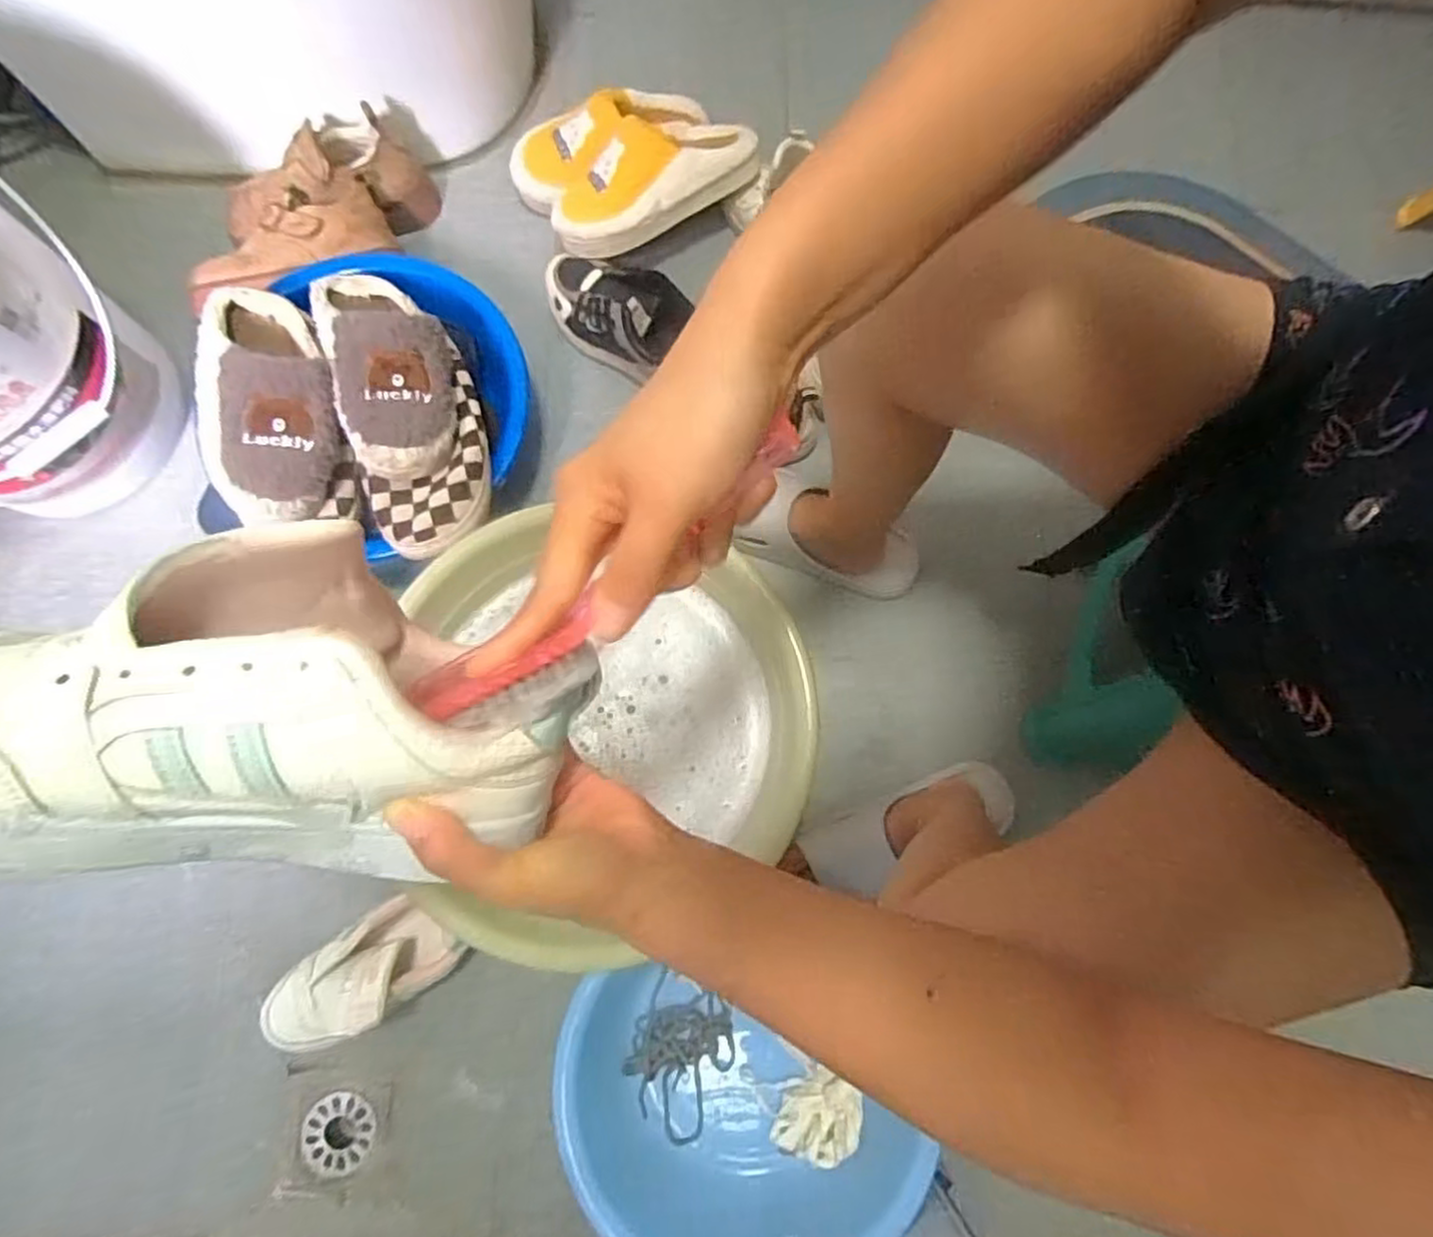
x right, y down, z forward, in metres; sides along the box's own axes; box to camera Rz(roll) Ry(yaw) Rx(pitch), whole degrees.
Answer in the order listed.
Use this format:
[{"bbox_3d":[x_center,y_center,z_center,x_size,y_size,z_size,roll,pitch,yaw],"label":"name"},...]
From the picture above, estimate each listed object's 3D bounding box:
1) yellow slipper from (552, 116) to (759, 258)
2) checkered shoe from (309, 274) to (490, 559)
[{"bbox_3d":[-0.076,-0.509,0.824,0.240,0.061,0.111,-30,80,-7],"label":"yellow slipper"},{"bbox_3d":[-0.308,-0.219,0.700,0.123,0.083,0.304,-17,79,-4],"label":"checkered shoe"}]

